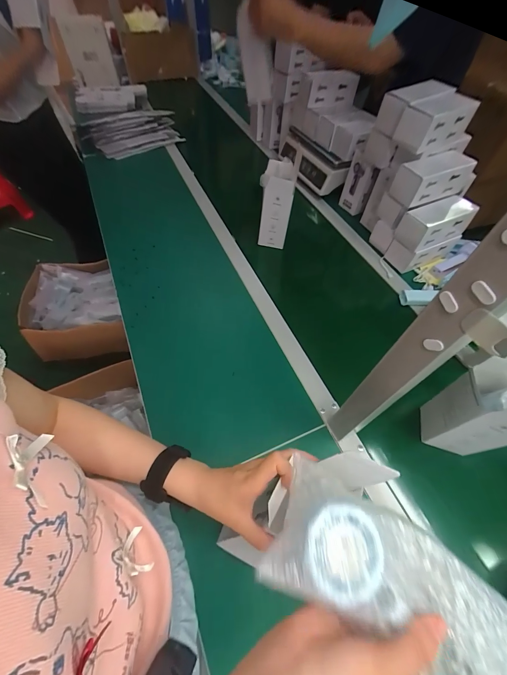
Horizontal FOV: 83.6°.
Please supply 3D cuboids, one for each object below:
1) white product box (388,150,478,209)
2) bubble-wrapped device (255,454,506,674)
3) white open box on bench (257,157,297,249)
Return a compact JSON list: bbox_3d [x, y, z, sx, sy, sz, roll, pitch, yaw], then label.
[{"bbox_3d":[0.441,-0.393,0.696,0.201,0.077,0.085,-18,58,-13],"label":"white product box"},{"bbox_3d":[0.106,0.185,0.209,0.196,0.045,0.084,31,60,8],"label":"bubble-wrapped device"},{"bbox_3d":[0.061,-0.348,0.751,0.078,0.191,0.091,8,56,4],"label":"white open box on bench"}]

